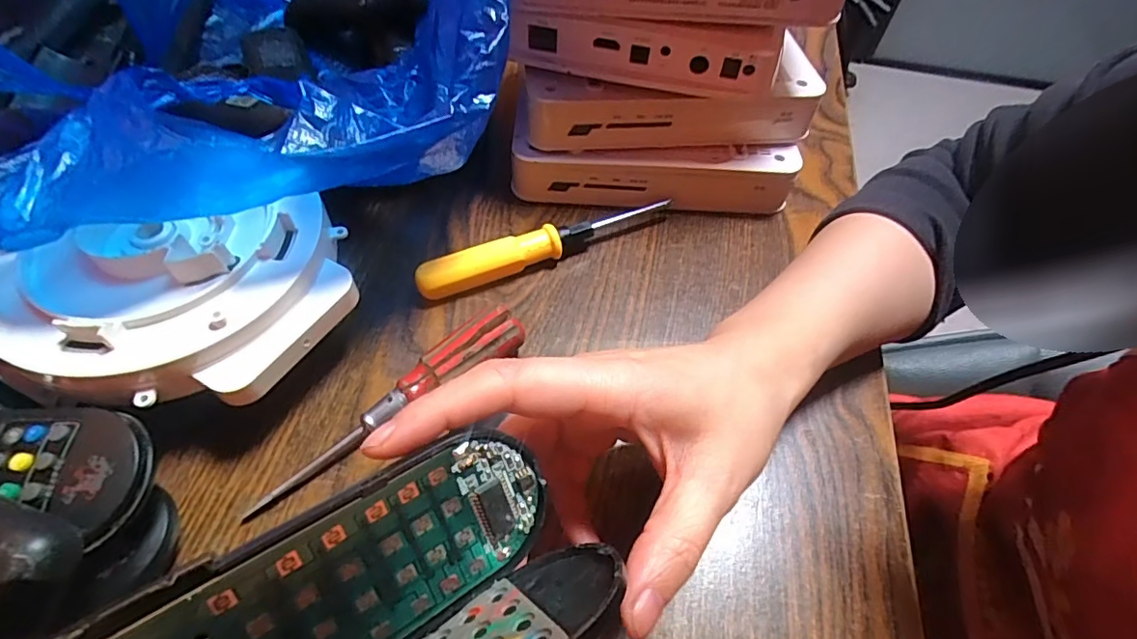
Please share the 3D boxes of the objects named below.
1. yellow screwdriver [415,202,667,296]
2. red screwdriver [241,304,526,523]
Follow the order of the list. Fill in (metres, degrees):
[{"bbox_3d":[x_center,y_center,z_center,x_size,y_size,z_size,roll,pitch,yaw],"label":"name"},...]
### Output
[{"bbox_3d":[-0.013,-0.042,0.313,0.150,0.020,0.018,-19,57,-17],"label":"yellow screwdriver"},{"bbox_3d":[-0.081,0.036,0.250,0.133,0.026,0.022,-29,61,-22],"label":"red screwdriver"}]

